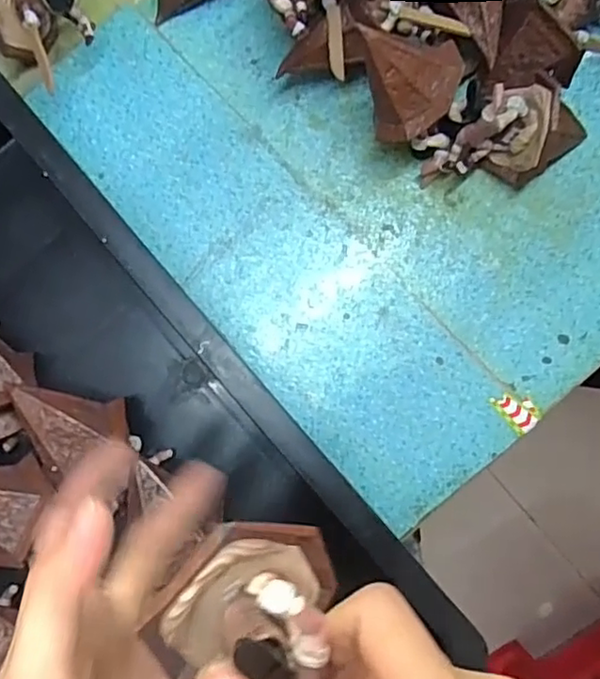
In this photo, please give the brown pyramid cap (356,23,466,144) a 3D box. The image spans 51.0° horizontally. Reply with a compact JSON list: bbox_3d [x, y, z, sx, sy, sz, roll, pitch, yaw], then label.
[{"bbox_3d":[0.060,-0.151,0.380,0.060,0.036,0.061,-1,115,-10],"label":"brown pyramid cap"}]

